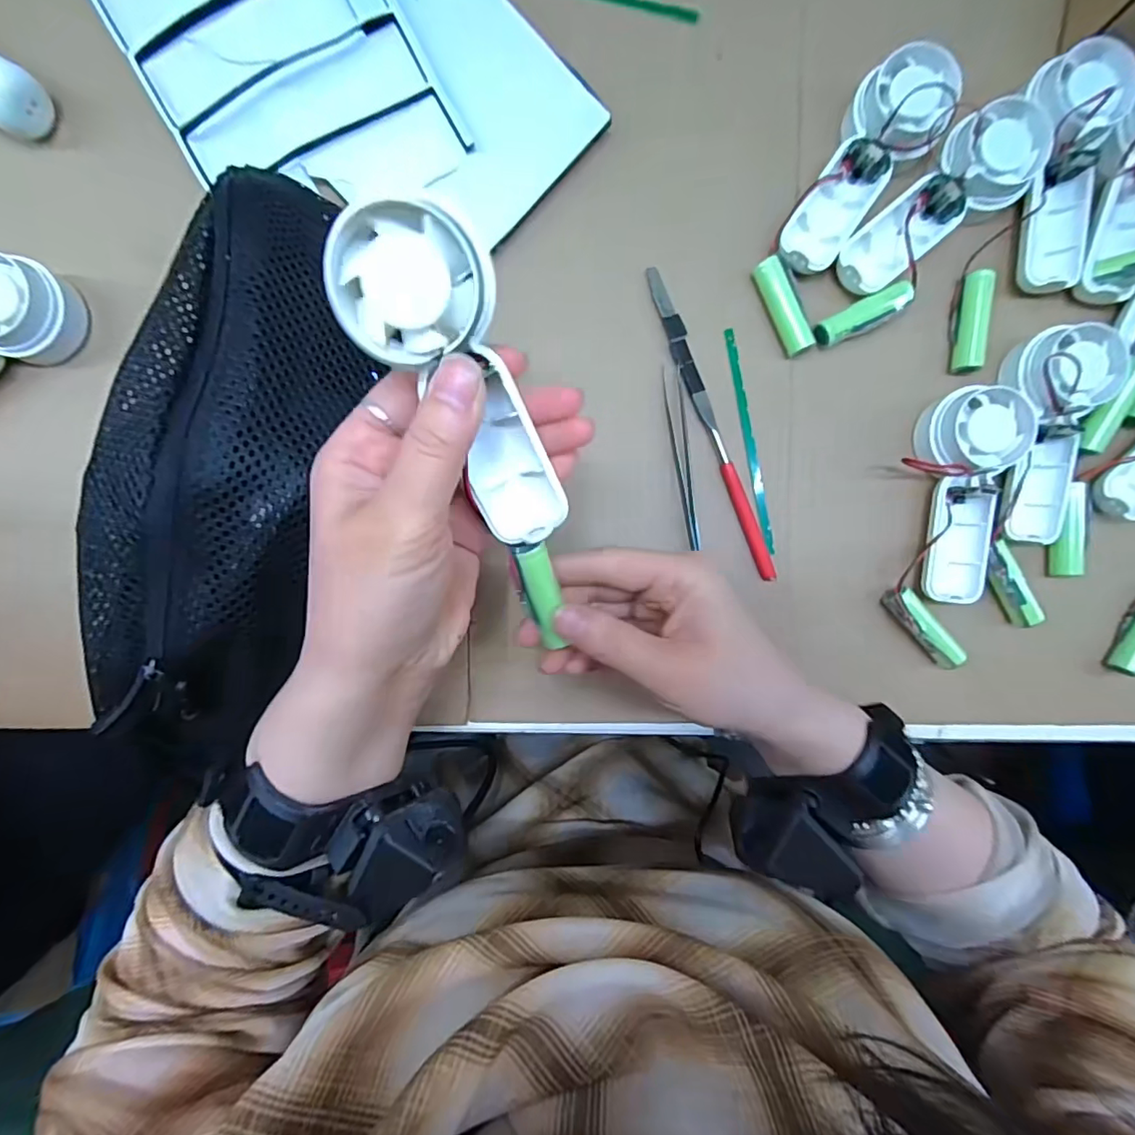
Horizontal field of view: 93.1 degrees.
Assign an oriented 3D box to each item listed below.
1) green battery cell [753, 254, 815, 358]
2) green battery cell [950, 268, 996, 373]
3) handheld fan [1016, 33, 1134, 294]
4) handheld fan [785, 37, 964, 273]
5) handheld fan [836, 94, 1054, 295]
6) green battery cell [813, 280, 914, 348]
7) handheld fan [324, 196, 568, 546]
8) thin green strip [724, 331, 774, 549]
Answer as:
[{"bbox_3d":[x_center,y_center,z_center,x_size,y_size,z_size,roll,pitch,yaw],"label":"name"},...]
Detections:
[{"bbox_3d":[0.114,-0.138,0.285,0.013,0.011,0.050,-25,95,0],"label":"green battery cell"},{"bbox_3d":[0.215,-0.130,0.286,0.012,0.014,0.052,5,95,-3],"label":"green battery cell"},{"bbox_3d":[0.251,-0.201,0.273,0.044,0.029,0.115,5,95,-3],"label":"handheld fan"},{"bbox_3d":[0.148,-0.204,0.273,0.043,0.029,0.110,35,93,-4],"label":"handheld fan"},{"bbox_3d":[0.188,-0.185,0.273,0.111,0.022,0.044,-40,95,1],"label":"handheld fan"},{"bbox_3d":[0.157,-0.133,0.285,0.051,0.014,0.015,-25,95,0],"label":"green battery cell"},{"bbox_3d":[-0.033,-0.057,0.174,0.042,0.023,0.107,-24,126,0],"label":"handheld fan"},{"bbox_3d":[0.099,-0.068,0.292,0.007,0.004,0.121,-12,95,-1],"label":"thin green strip"}]

